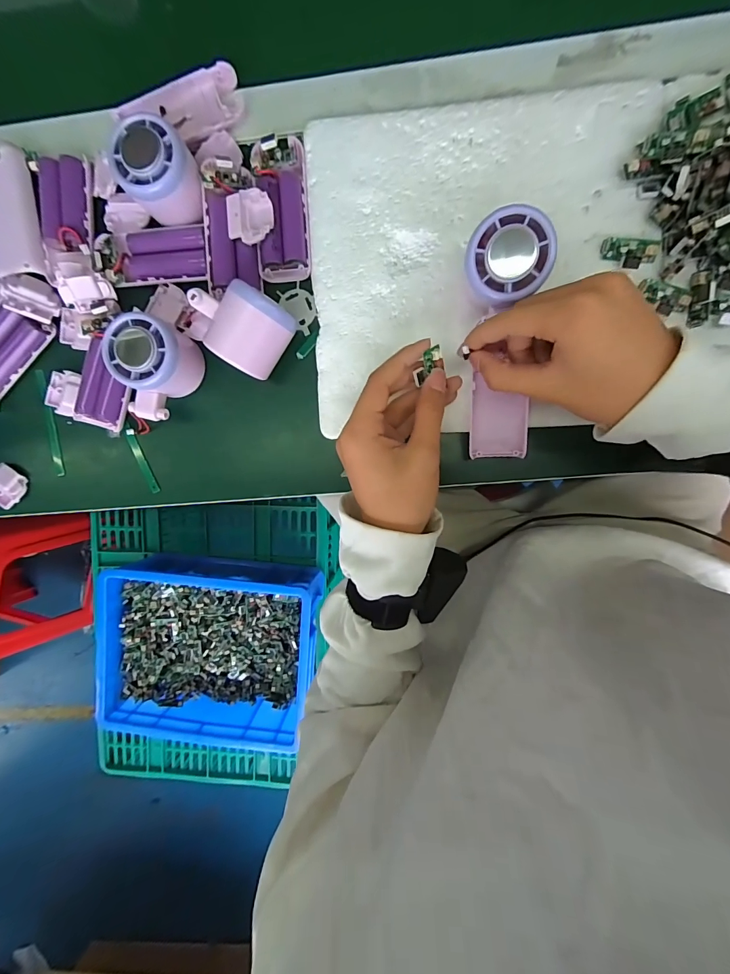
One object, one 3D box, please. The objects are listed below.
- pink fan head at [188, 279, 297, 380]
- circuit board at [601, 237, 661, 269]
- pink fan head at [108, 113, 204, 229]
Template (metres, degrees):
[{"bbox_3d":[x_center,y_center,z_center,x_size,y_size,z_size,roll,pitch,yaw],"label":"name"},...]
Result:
[{"bbox_3d":[-0.096,-0.124,0.296,0.069,0.048,0.057,32,97,1],"label":"pink fan head"},{"bbox_3d":[0.200,-0.175,0.286,0.039,0.008,0.024,3,95,5],"label":"circuit board"},{"bbox_3d":[-0.154,-0.238,0.294,0.055,0.042,0.065,-31,92,6],"label":"pink fan head"}]

